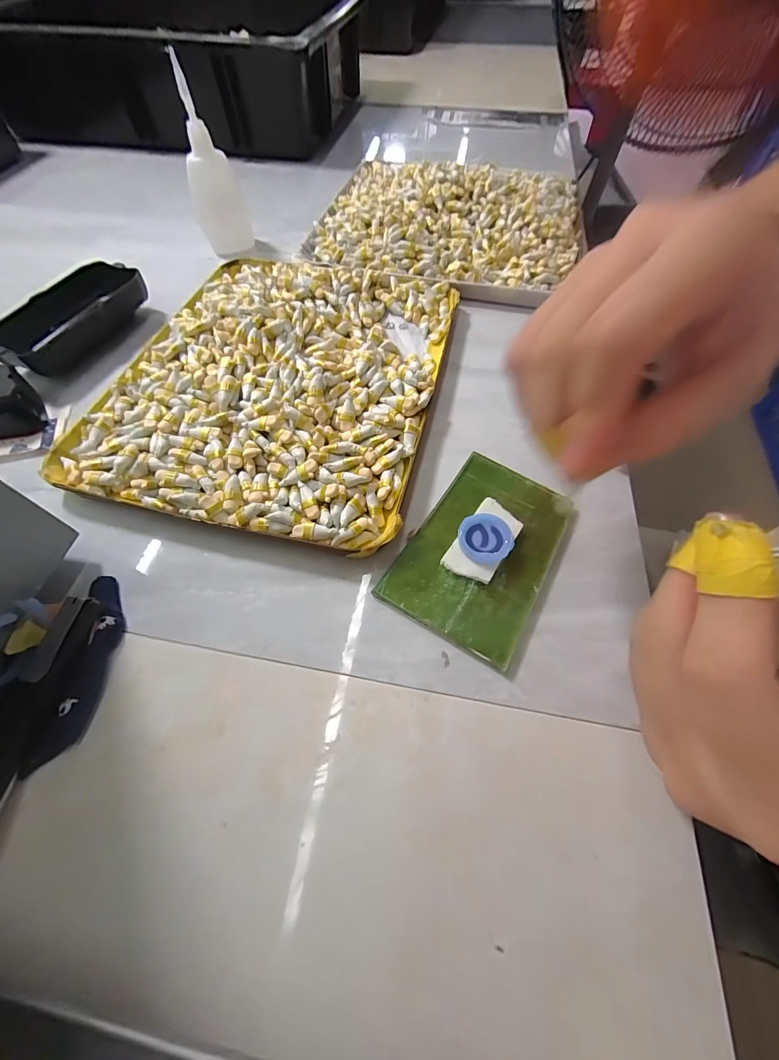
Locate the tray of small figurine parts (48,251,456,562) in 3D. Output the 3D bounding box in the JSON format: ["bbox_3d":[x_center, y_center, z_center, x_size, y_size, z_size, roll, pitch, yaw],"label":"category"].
[{"bbox_3d":[-0.070,-0.107,0.240,0.197,0.025,0.235,12,62,6],"label":"tray of small figurine parts"}]

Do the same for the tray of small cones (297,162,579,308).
[{"bbox_3d":[0.058,-0.292,0.337,0.234,0.031,0.205,15,62,8],"label":"tray of small cones"}]

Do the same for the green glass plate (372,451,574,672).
[{"bbox_3d":[0.049,0.007,0.187,0.066,0.011,0.103,29,65,15],"label":"green glass plate"}]

